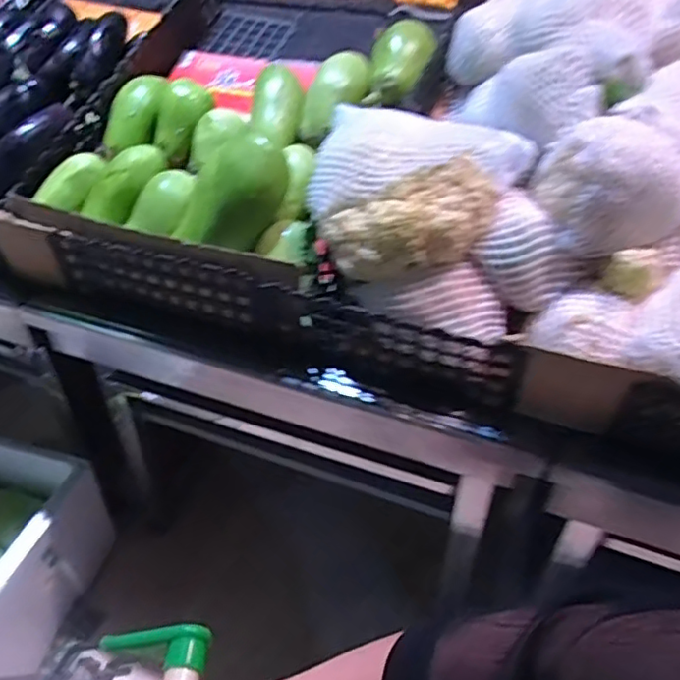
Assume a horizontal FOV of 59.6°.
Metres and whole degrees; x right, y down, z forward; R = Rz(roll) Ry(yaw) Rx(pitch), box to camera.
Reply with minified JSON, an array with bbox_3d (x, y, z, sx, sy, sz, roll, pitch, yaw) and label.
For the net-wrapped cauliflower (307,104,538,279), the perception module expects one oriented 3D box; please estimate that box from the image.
[{"bbox_3d":[0.091,-0.208,0.822,0.256,0.139,0.216,22,45,21],"label":"net-wrapped cauliflower"}]

